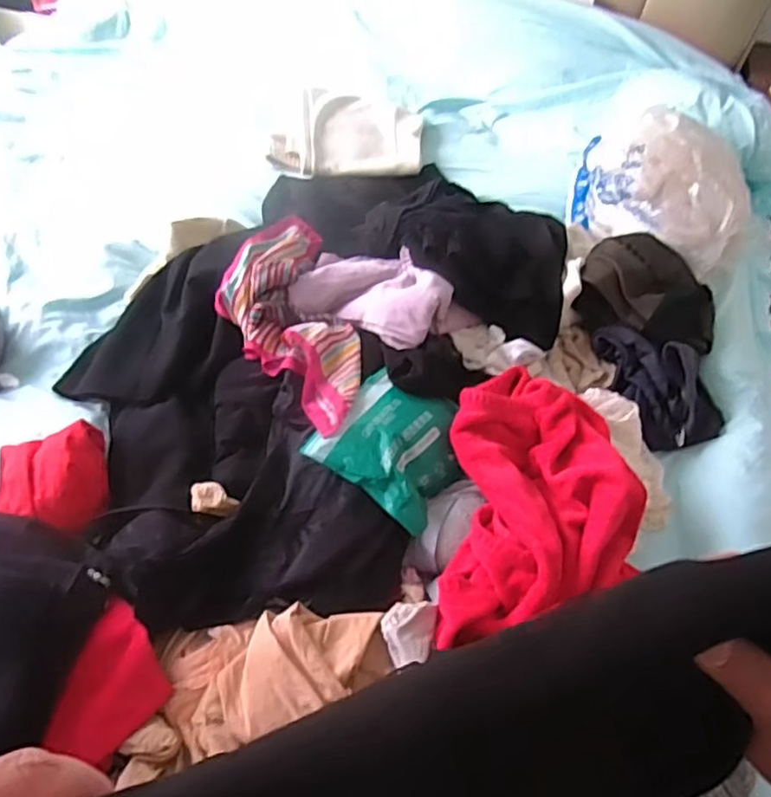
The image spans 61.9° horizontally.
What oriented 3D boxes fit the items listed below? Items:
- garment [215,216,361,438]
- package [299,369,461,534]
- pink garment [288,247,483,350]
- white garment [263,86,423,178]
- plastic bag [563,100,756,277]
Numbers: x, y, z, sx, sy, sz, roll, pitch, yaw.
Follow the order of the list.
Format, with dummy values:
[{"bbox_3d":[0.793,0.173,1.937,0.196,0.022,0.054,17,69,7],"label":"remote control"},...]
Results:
[{"bbox_3d":[-0.145,-0.112,0.949,0.181,0.065,0.422,-14,58,-10],"label":"garment"},{"bbox_3d":[0.020,0.049,0.842,0.172,0.050,0.194,29,61,17],"label":"package"},{"bbox_3d":[-0.010,-0.175,0.975,0.237,0.070,0.159,22,58,10],"label":"pink garment"},{"bbox_3d":[-0.080,-0.539,1.305,0.317,0.050,0.234,-6,57,-9],"label":"white garment"},{"bbox_3d":[0.492,-0.376,1.142,0.329,0.149,0.204,40,62,20],"label":"plastic bag"}]

